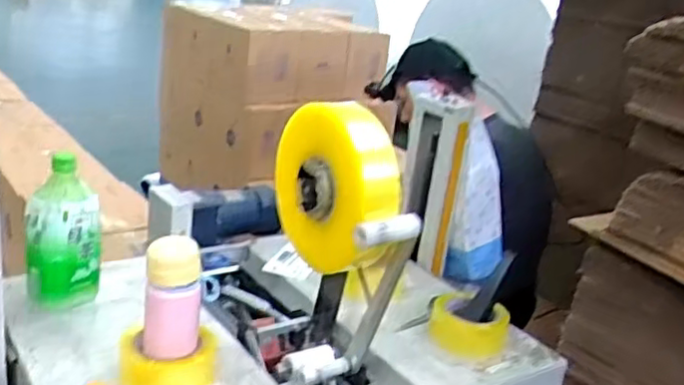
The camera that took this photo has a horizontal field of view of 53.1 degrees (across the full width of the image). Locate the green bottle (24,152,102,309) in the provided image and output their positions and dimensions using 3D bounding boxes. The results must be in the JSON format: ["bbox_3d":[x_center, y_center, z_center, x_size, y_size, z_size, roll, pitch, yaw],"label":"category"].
[{"bbox_3d":[-0.379,0.063,0.925,0.068,0.211,0.081,17,22,26],"label":"green bottle"}]

